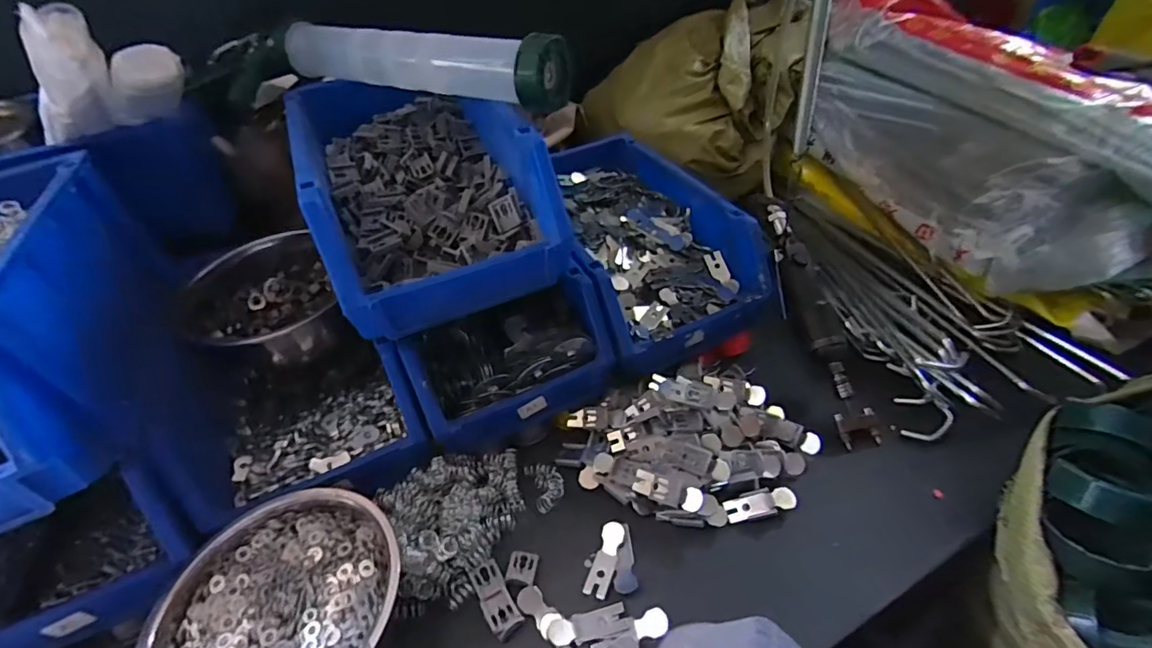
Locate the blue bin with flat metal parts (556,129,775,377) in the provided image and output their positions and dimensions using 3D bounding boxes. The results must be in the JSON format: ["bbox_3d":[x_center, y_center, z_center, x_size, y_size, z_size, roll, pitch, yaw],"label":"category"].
[{"bbox_3d":[0.078,-0.115,0.666,0.204,0.107,0.346,-17,43,-11],"label":"blue bin with flat metal parts"}]

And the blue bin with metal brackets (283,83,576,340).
[{"bbox_3d":[-0.160,-0.149,0.528,0.194,0.108,0.332,-21,44,-15],"label":"blue bin with metal brackets"}]

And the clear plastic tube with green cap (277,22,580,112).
[{"bbox_3d":[-0.176,-0.274,0.532,0.368,0.053,0.060,20,49,27],"label":"clear plastic tube with green cap"}]

